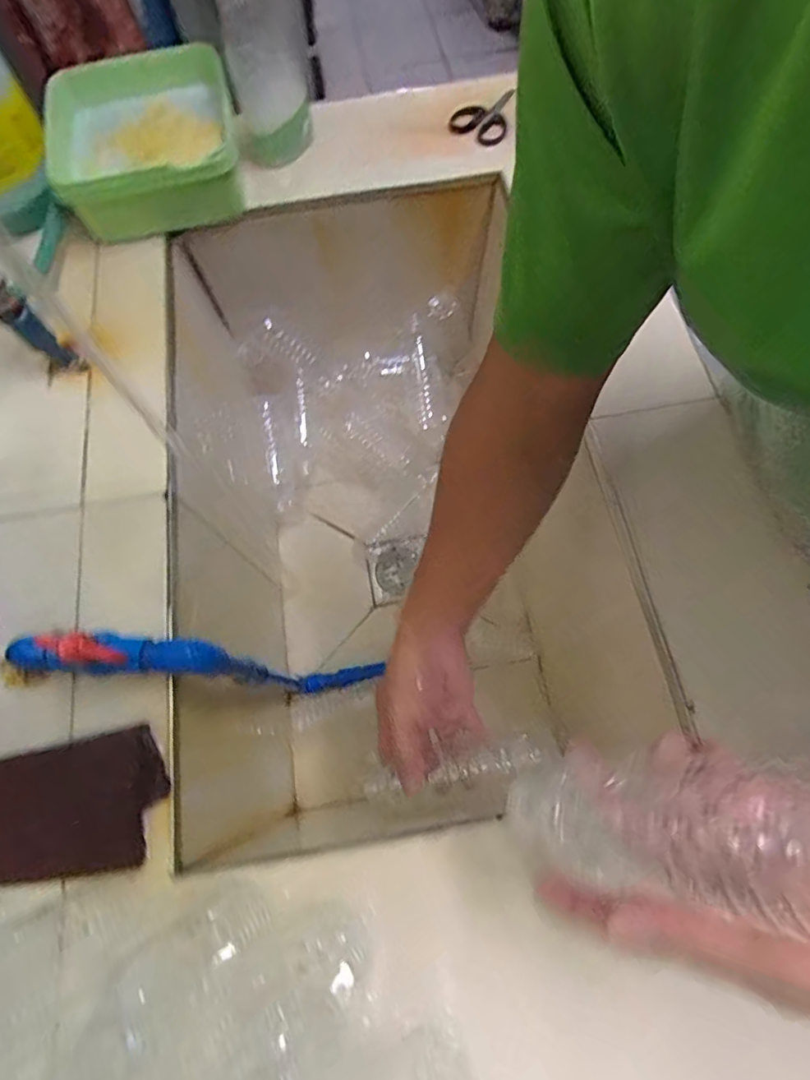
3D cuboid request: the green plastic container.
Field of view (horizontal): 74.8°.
[{"bbox_3d":[-0.290,-0.445,0.589,0.194,0.080,0.210,-18,70,-4],"label":"green plastic container"}]

